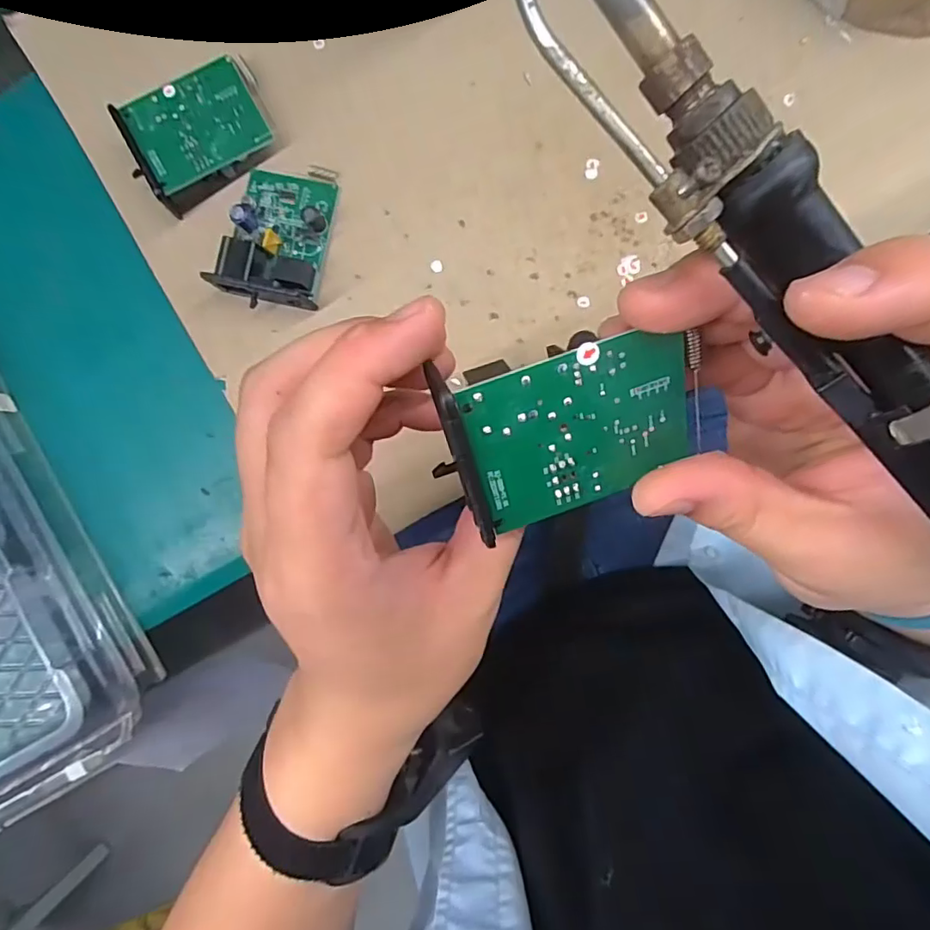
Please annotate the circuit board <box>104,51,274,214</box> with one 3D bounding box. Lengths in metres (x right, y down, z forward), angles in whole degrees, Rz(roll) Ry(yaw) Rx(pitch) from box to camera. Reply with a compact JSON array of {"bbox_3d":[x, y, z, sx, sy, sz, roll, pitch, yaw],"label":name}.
[{"bbox_3d":[-0.136,-0.172,0.284,0.071,0.018,0.048,-32,88,6],"label":"circuit board"}]

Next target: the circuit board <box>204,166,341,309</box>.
[{"bbox_3d":[-0.097,-0.120,0.285,0.048,0.025,0.073,12,93,6],"label":"circuit board"}]

